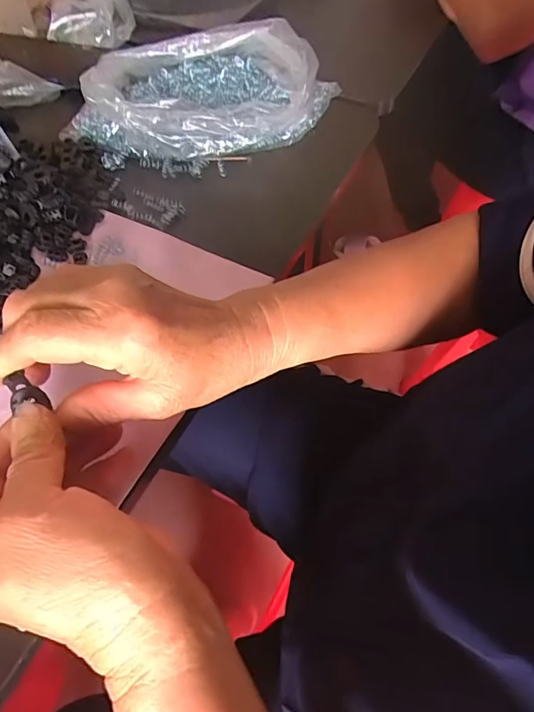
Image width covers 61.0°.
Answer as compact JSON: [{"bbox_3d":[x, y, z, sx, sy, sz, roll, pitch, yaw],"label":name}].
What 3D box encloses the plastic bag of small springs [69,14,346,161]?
[{"bbox_3d":[-0.059,-0.250,0.430,0.246,0.061,0.133,1,58,2],"label":"plastic bag of small springs"}]

